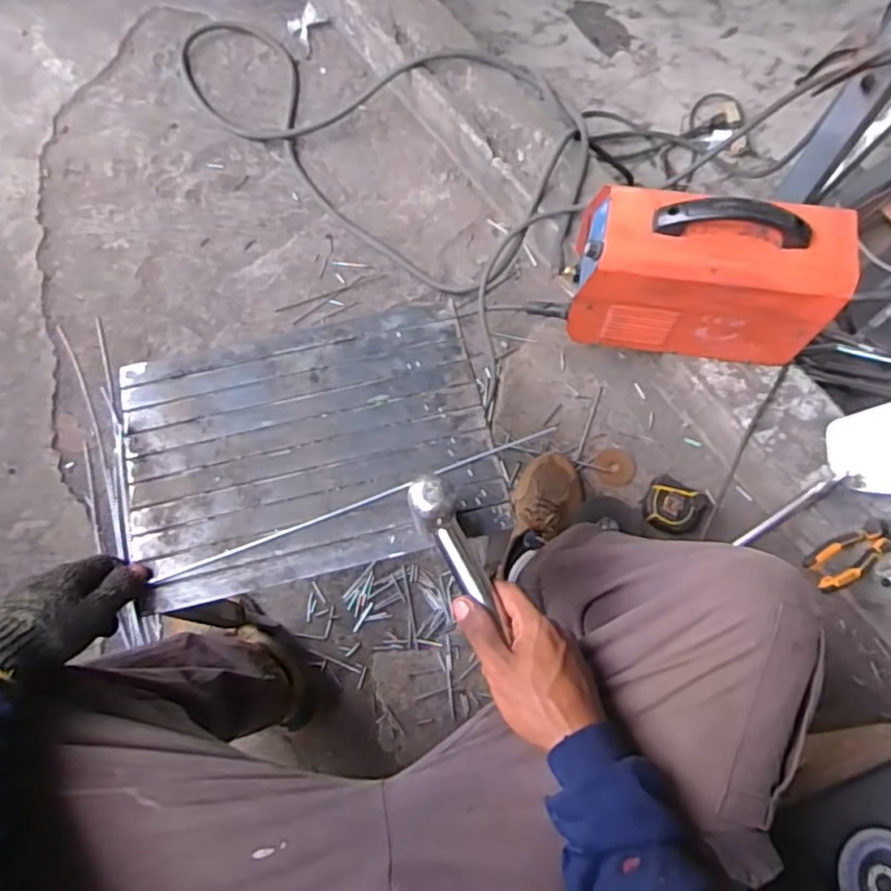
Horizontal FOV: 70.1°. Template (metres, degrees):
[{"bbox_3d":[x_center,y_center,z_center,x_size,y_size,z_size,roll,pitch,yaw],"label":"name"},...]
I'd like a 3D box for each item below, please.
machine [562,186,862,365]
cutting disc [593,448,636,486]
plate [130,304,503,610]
[{"bbox_3d":[0.349,-0.239,0.871,0.315,0.217,0.133,10,70,4],"label":"machine"},{"bbox_3d":[0.271,0.035,1.012,0.061,0.004,0.067,2,68,-5],"label":"cutting disc"},{"bbox_3d":[-0.132,0.000,0.616,0.342,0.014,0.248,-11,69,-3],"label":"plate"}]

